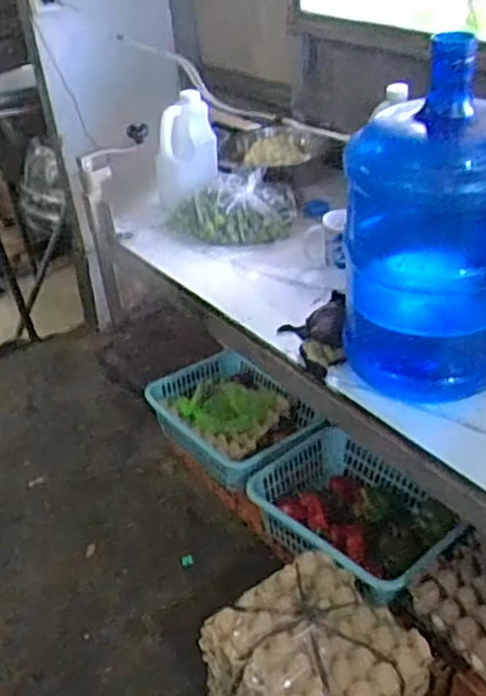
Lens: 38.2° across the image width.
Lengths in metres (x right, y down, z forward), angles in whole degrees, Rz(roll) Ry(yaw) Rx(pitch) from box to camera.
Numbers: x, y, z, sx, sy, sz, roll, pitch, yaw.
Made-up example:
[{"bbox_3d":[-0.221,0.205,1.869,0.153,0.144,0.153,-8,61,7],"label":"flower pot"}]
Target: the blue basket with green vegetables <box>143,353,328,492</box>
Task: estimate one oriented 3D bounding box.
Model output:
[{"bbox_3d":[-0.030,0.167,1.741,0.255,0.150,0.411,-28,42,-28],"label":"blue basket with green vegetables"}]

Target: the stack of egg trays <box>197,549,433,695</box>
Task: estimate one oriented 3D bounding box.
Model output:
[{"bbox_3d":[0.122,0.566,1.232,0.291,0.199,0.301,-28,42,-28],"label":"stack of egg trays"}]

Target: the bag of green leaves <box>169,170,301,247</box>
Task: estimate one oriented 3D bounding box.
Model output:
[{"bbox_3d":[-0.015,-0.306,1.532,0.281,0.109,0.204,-12,37,-9],"label":"bag of green leaves"}]

